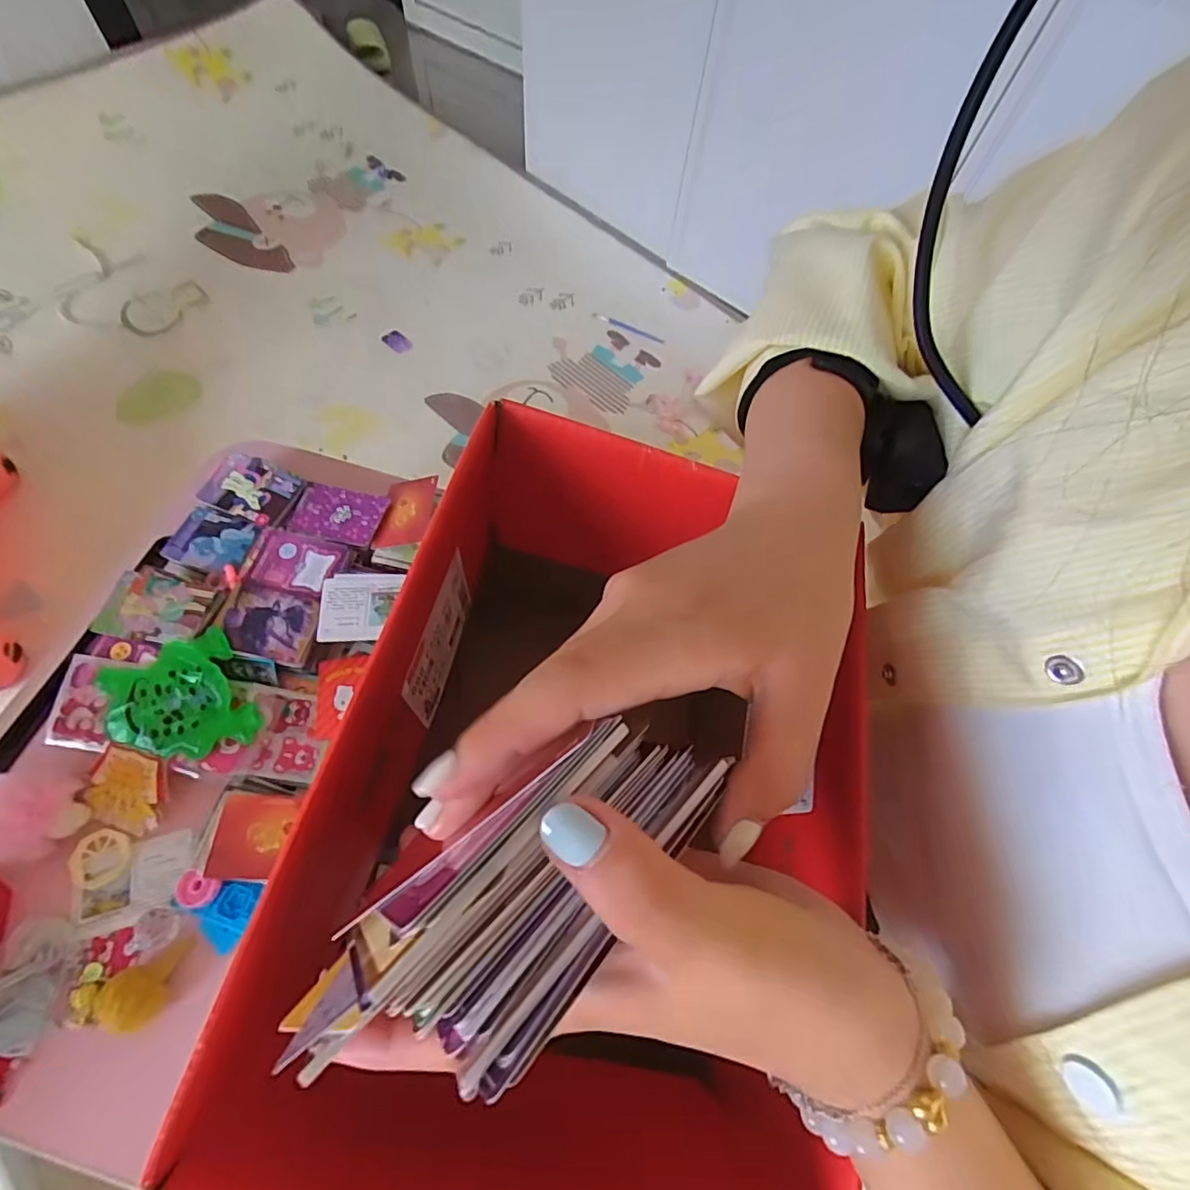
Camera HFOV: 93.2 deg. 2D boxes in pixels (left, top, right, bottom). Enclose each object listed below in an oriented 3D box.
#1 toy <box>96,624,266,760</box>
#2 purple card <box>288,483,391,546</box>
[{"bbox_3d":[-0.353,0.092,0.477,0.102,0.023,0.107,-30,68,-18],"label":"toy"},{"bbox_3d":[-0.262,-0.084,0.575,0.086,0.008,0.060,11,62,2],"label":"purple card"}]

